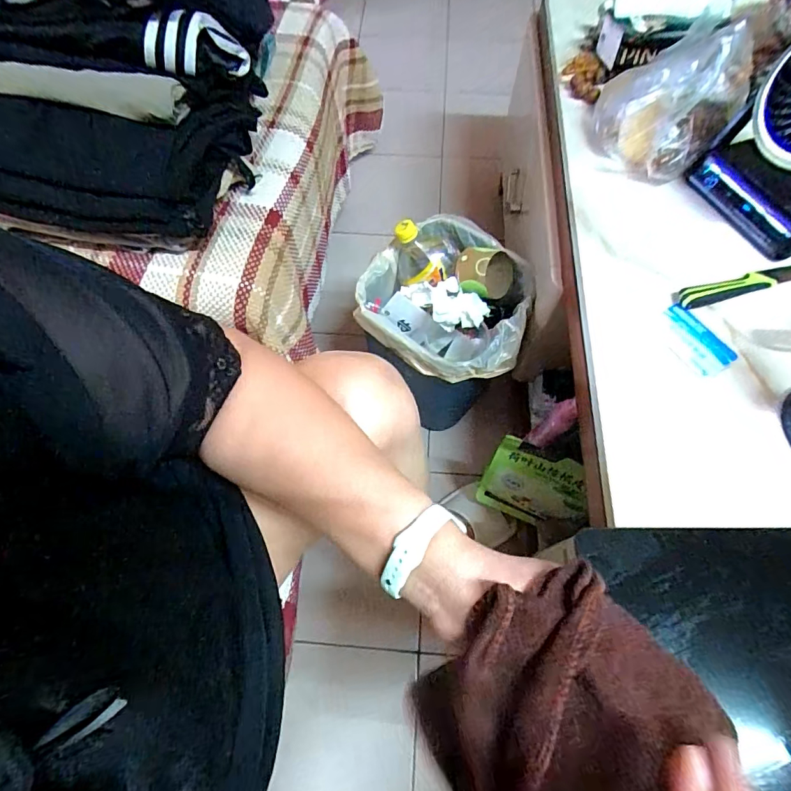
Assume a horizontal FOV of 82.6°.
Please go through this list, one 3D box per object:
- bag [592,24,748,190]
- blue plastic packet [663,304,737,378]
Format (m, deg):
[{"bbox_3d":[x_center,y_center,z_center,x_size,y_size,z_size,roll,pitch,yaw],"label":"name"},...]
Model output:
[{"bbox_3d":[0.319,-0.367,0.538,0.096,0.150,0.153,-26,65,-12],"label":"bag"},{"bbox_3d":[0.315,-0.058,0.480,0.048,0.005,0.083,-28,66,-13],"label":"blue plastic packet"}]

